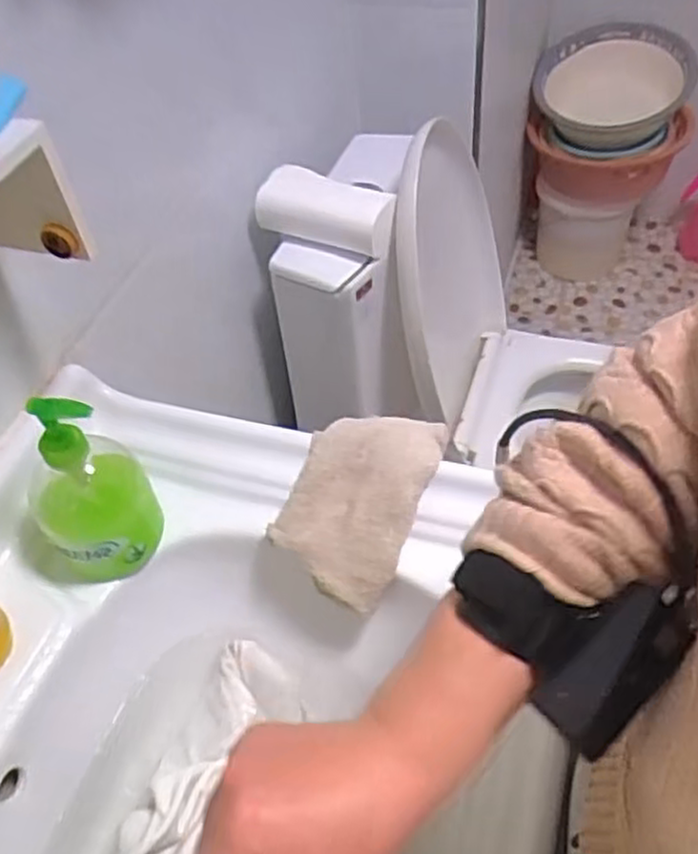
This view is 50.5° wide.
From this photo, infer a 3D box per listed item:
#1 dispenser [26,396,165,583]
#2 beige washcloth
[{"bbox_3d":[-0.194,0.044,0.542,0.085,0.159,0.061,-28,52,-17],"label":"dispenser"},{"bbox_3d":[0.009,0.052,0.584,0.098,0.058,0.146,20,55,22],"label":"beige washcloth"}]

